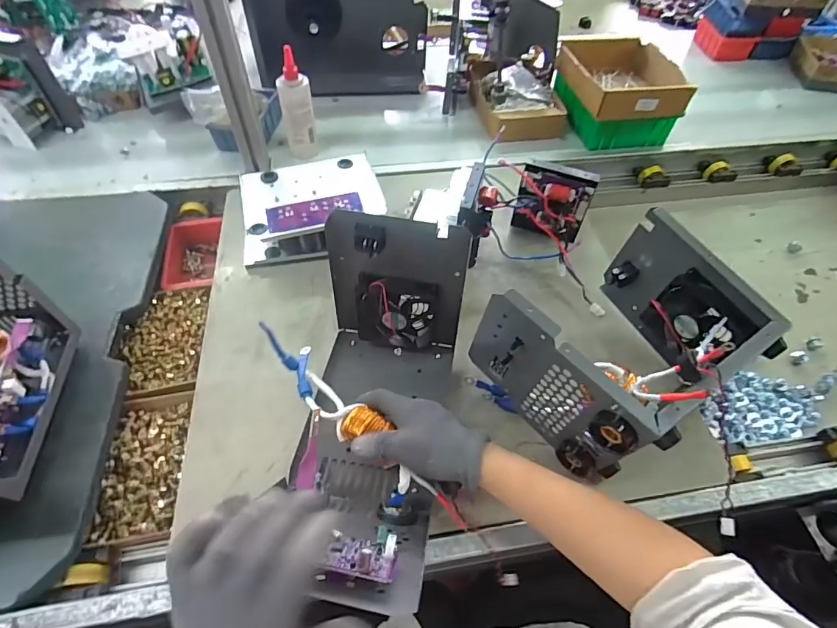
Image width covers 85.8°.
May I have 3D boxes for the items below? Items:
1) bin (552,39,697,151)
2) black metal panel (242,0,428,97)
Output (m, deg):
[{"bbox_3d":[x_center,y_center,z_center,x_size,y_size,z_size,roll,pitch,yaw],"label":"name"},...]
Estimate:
[{"bbox_3d":[0.367,-0.425,0.864,0.177,0.114,0.244,-8,53,-8],"label":"bin"},{"bbox_3d":[-0.152,-0.567,0.898,0.337,0.232,0.112,-2,53,-4],"label":"black metal panel"}]

